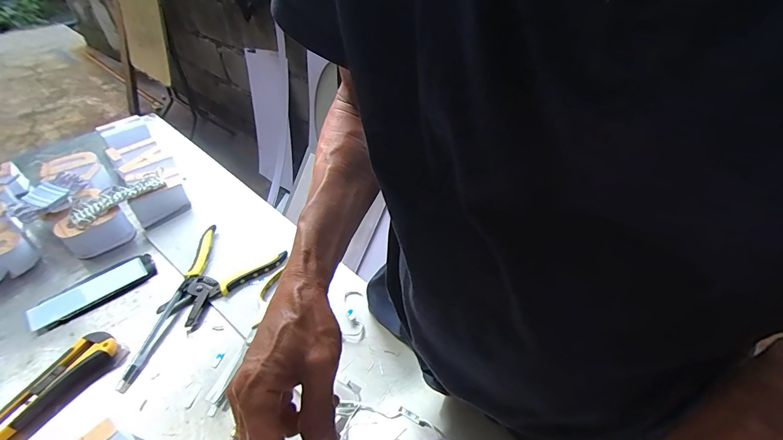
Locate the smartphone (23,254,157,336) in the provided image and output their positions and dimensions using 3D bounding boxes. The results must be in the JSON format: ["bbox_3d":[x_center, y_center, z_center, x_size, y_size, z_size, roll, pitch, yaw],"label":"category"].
[{"bbox_3d":[-0.411,0.097,0.514,0.149,0.011,0.057,-33,52,-27],"label":"smartphone"}]

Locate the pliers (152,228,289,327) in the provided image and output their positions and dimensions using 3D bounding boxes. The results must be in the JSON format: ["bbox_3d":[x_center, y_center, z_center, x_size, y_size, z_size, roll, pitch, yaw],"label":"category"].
[{"bbox_3d":[-0.245,0.080,0.525,0.139,0.016,0.146,12,47,15],"label":"pliers"}]

